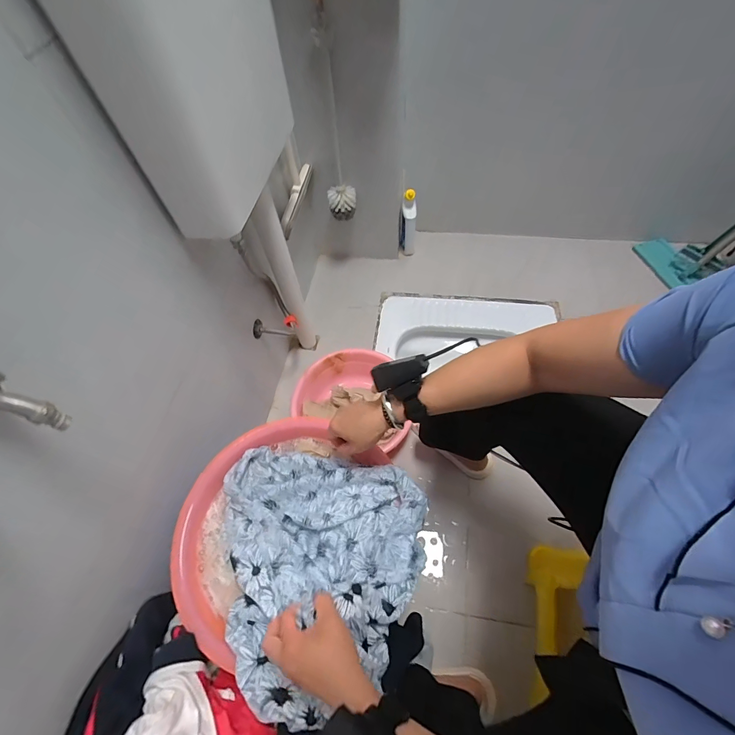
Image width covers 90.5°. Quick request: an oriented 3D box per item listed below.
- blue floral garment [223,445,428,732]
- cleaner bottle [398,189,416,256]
[{"bbox_3d":[-0.095,0.262,0.489,0.315,0.113,0.308,9,59,9],"label":"blue floral garment"},{"bbox_3d":[0.127,-0.456,1.153,0.054,0.217,0.050,-3,58,2],"label":"cleaner bottle"}]

